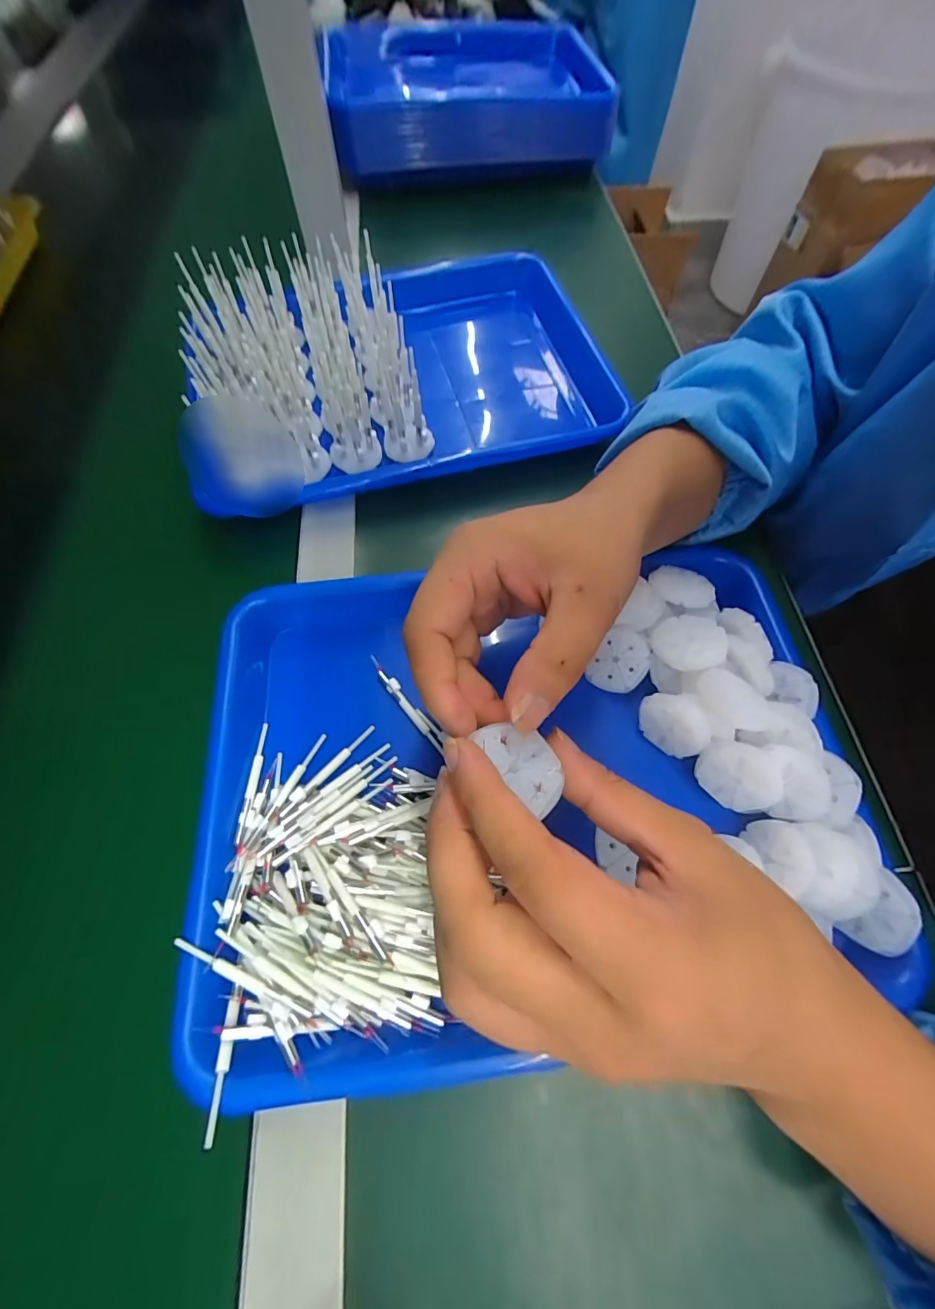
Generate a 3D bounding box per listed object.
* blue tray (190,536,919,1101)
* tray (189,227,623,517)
[{"bbox_3d":[0.025,0.060,0.249,0.322,0.050,0.242,-6,64,-3],"label":"blue tray"},{"bbox_3d":[-0.035,-0.246,0.376,0.323,0.082,0.235,-12,65,-6],"label":"tray"}]

